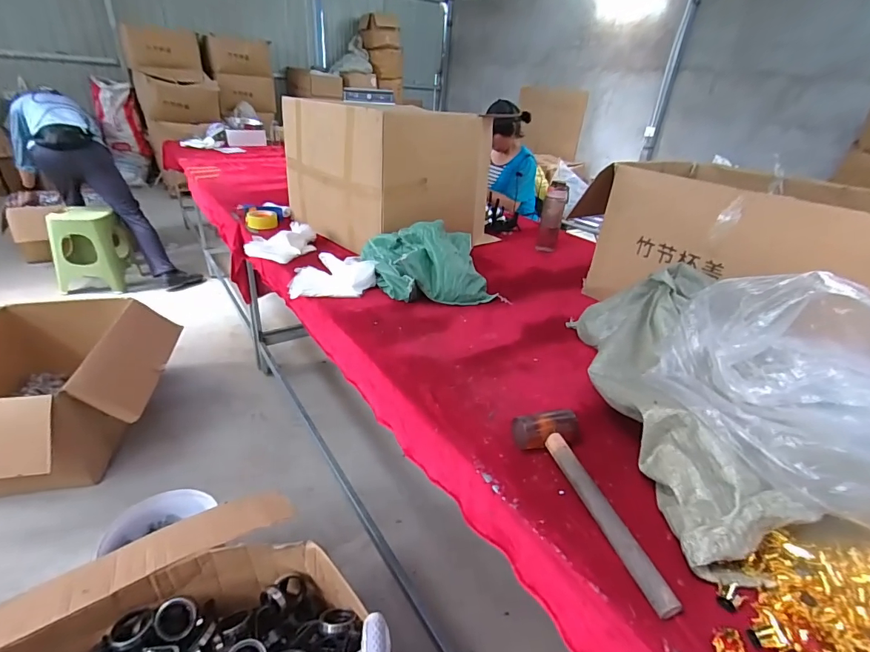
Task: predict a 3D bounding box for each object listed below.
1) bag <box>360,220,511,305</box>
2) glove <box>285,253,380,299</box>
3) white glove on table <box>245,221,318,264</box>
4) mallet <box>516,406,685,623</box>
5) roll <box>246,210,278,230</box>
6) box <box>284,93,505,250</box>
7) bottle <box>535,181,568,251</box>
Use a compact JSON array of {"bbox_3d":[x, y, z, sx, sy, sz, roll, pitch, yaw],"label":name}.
[{"bbox_3d":[-0.018,-0.197,1.232,0.343,0.170,0.279,-3,31,-13],"label":"bag"},{"bbox_3d":[-0.289,-0.151,1.223,0.232,0.054,0.199,-1,30,-10],"label":"glove"},{"bbox_3d":[-0.509,-0.291,1.444,0.175,0.063,0.233,13,31,14],"label":"white glove on table"},{"bbox_3d":[0.229,0.233,0.598,0.102,0.042,0.304,-7,32,-21],"label":"mallet"},{"bbox_3d":[-0.684,-0.422,1.688,0.115,0.053,0.115,-7,32,-21],"label":"roll"},{"bbox_3d":[-0.140,-0.578,1.607,0.571,0.442,0.686,-21,38,-37],"label":"box"},{"bbox_3d":[0.449,-0.411,1.640,0.084,0.264,0.082,13,31,14],"label":"bottle"}]

